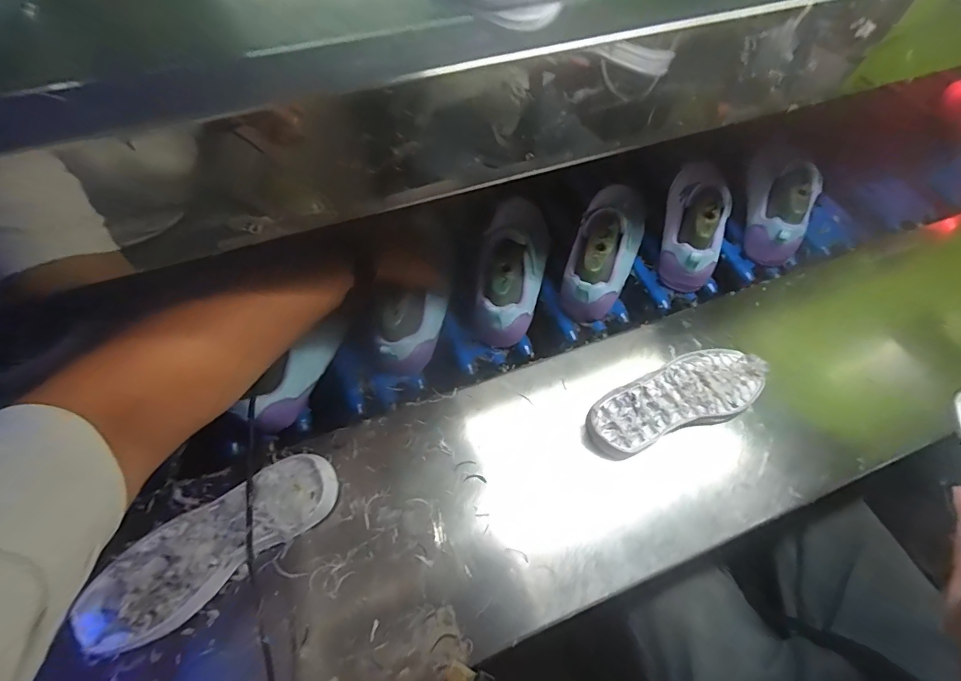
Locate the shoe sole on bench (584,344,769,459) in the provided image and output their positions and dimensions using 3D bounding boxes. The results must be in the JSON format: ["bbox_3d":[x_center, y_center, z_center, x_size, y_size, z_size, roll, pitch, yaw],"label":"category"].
[{"bbox_3d":[0.219,0.065,0.510,0.215,0.030,0.079,-21,67,-11],"label":"shoe sole on bench"}]

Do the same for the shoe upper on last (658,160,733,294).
[{"bbox_3d":[0.286,-0.149,0.599,0.073,0.076,0.159,9,89,3],"label":"shoe upper on last"}]

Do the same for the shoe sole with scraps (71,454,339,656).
[{"bbox_3d":[-0.235,0.179,0.409,0.217,0.033,0.080,-31,69,-15],"label":"shoe sole with scraps"}]

